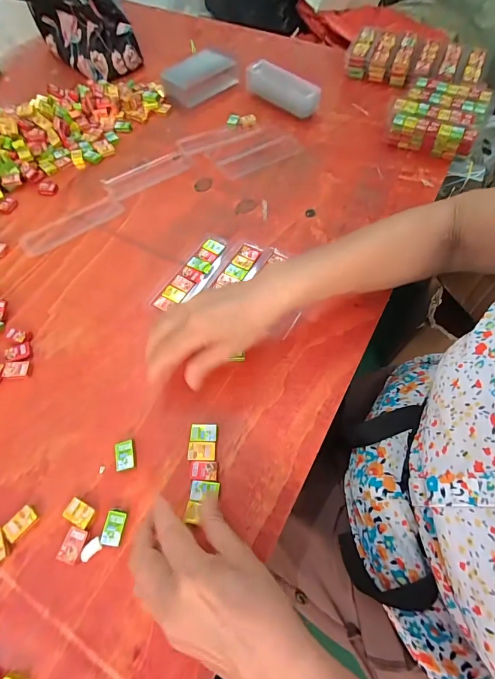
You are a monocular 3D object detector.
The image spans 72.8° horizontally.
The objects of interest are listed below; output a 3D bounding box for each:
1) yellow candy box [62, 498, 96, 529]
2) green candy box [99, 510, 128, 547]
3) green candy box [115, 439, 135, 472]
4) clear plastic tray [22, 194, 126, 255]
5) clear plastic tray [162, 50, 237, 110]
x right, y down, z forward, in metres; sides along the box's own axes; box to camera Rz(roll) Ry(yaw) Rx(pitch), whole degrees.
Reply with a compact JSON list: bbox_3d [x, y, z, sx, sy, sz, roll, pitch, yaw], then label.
[{"bbox_3d":[-0.147,0.152,0.295,0.026,0.007,0.016,25,65,13],"label":"yellow candy box"},{"bbox_3d":[-0.115,0.162,0.288,0.017,0.007,0.026,8,63,4],"label":"green candy box"},{"bbox_3d":[-0.116,0.110,0.318,0.017,0.008,0.026,-13,63,-6],"label":"green candy box"},{"bbox_3d":[-0.240,-0.159,0.462,0.139,0.006,0.042,-36,68,-17],"label":"clear plastic tray"},{"bbox_3d":[-0.082,-0.469,0.600,0.135,0.044,0.071,-33,67,-16],"label":"clear plastic tray"}]

